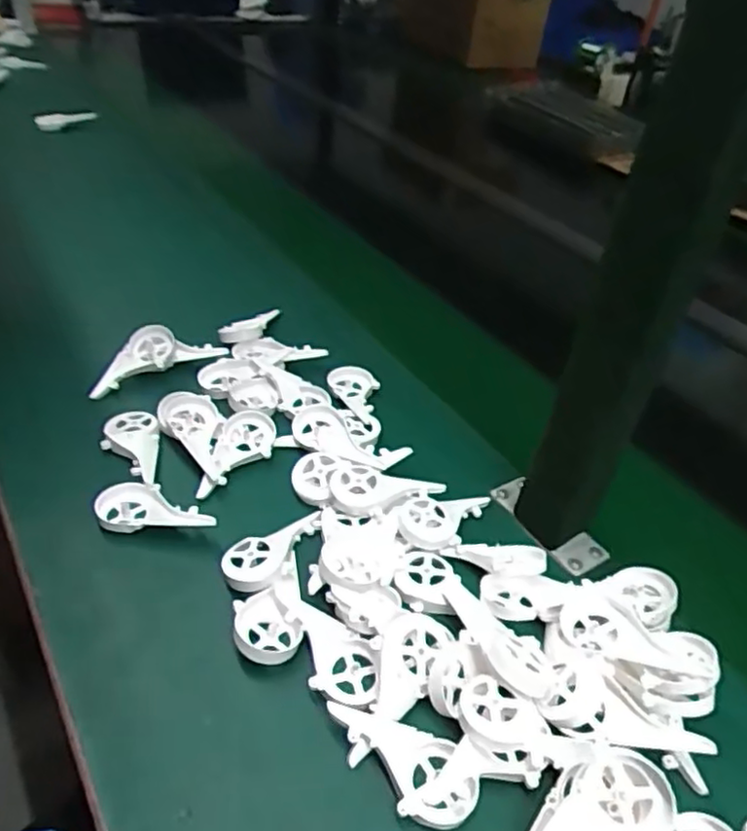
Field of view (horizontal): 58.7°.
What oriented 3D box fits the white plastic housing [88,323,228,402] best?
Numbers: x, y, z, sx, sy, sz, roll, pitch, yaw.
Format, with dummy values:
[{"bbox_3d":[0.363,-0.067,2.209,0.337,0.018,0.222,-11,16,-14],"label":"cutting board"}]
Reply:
[{"bbox_3d":[-0.213,-0.060,0.641,0.127,0.030,0.046,-19,46,-27],"label":"white plastic housing"}]

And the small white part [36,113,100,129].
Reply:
[{"bbox_3d":[-0.499,-0.483,1.084,0.111,0.020,0.023,-2,39,10],"label":"small white part"}]

